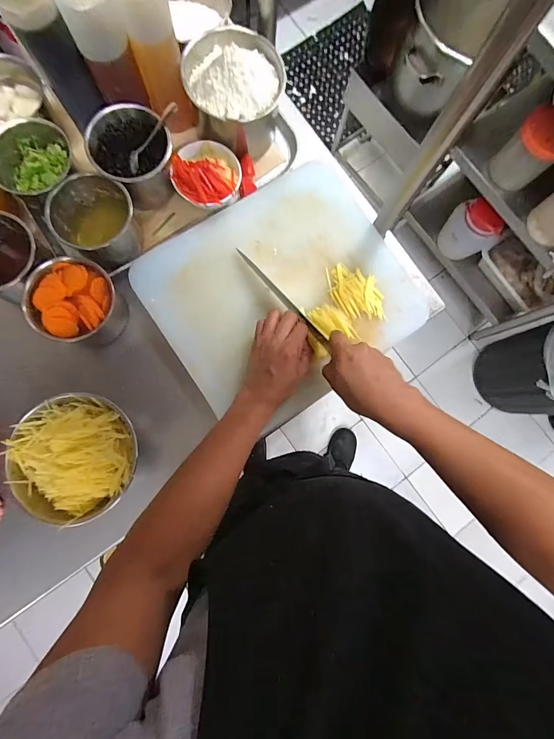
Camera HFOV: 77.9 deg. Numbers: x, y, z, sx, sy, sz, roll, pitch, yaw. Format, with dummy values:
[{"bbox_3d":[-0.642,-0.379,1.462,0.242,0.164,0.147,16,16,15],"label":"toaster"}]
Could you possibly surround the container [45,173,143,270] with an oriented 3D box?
[{"bbox_3d":[-0.272,-0.226,0.532,0.110,0.111,0.116,0,82,-3],"label":"container"}]

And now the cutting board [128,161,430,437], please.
[{"bbox_3d":[0.012,-0.128,0.561,0.396,0.026,0.341,-34,86,-7],"label":"cutting board"}]

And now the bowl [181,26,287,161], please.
[{"bbox_3d":[-0.066,-0.440,0.548,0.146,0.107,0.143,0,82,-3],"label":"bowl"}]

